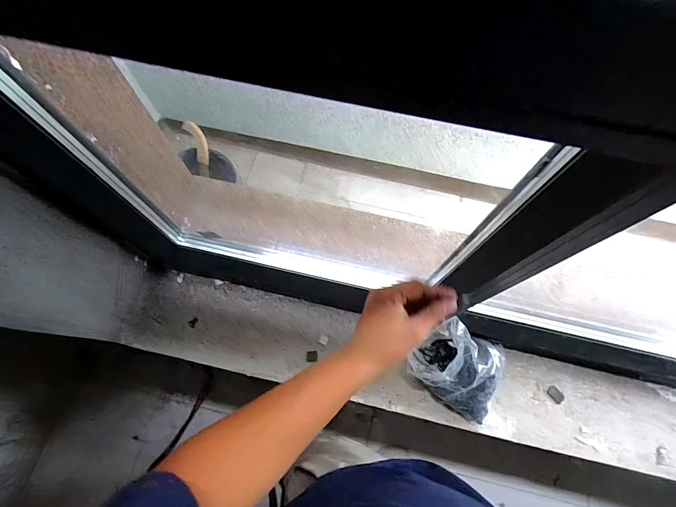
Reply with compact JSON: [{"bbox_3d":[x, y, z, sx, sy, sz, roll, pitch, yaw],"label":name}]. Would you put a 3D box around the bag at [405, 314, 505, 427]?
[{"bbox_3d":[0.252,0.233,0.731,0.183,0.097,0.162,30,73,9],"label":"bag"}]

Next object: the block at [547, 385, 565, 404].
[{"bbox_3d":[0.474,0.307,0.760,0.025,0.004,0.036,-42,76,-14],"label":"block"}]

